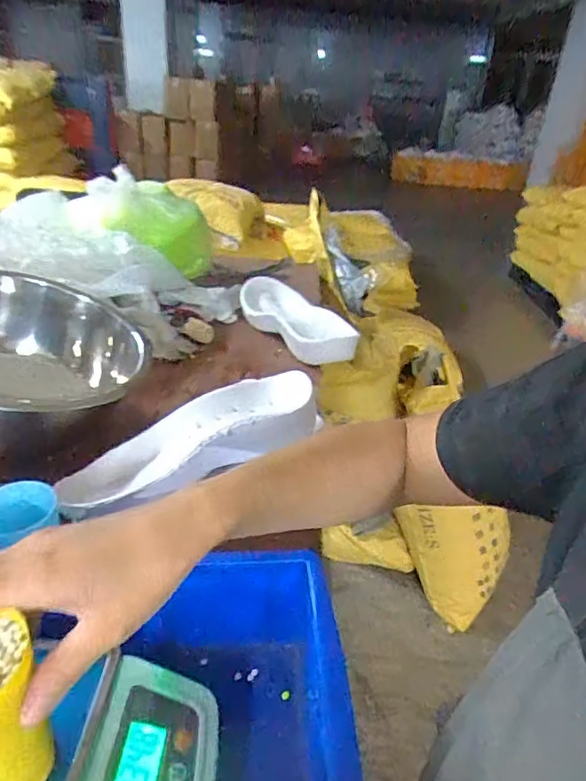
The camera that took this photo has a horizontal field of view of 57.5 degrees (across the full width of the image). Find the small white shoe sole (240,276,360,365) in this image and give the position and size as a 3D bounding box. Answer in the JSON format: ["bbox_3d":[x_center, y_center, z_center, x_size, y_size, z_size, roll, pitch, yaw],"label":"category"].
[{"bbox_3d":[-0.001,-0.134,1.002,0.139,0.050,0.291,-9,33,-23],"label":"small white shoe sole"}]

